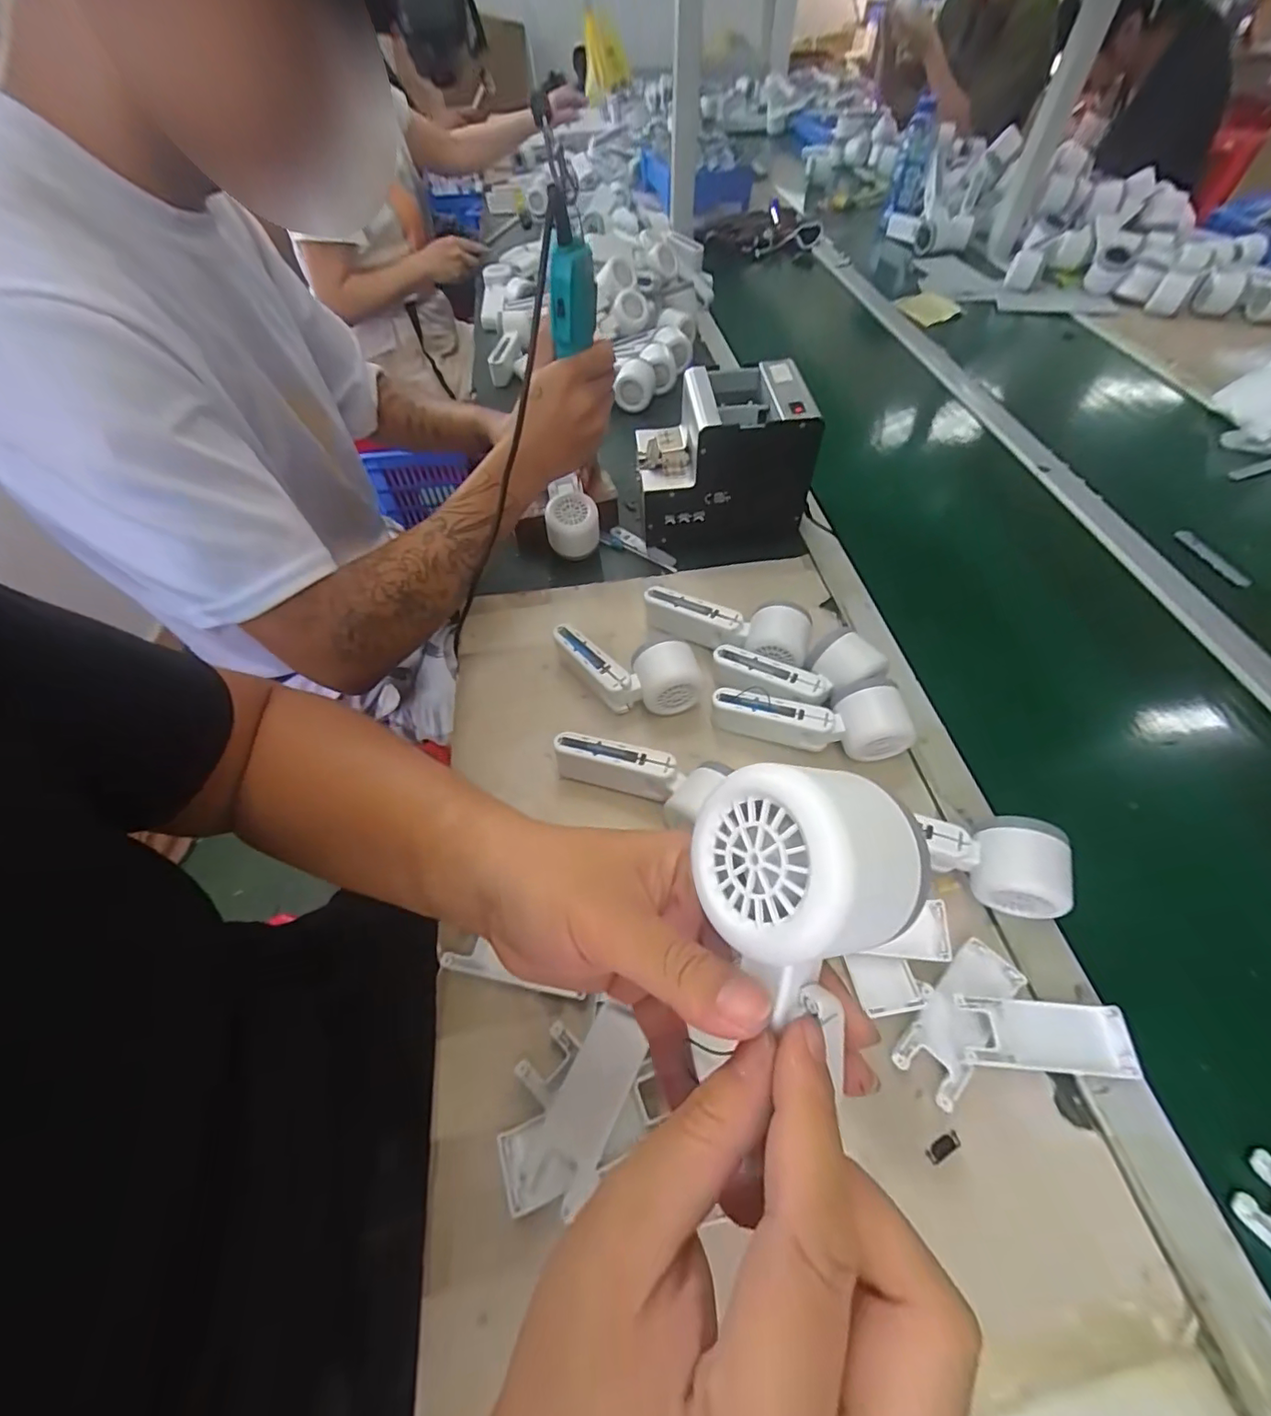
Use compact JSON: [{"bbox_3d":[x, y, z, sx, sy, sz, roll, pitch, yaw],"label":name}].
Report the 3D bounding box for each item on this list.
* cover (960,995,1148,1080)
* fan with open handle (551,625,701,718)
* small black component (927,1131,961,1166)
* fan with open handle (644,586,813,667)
[{"bbox_3d":[0.261,0.208,0.344,0.101,0.013,0.040,3,56,4],"label":"cover"},{"bbox_3d":[-0.012,-0.033,0.505,0.152,0.050,0.061,16,57,12],"label":"fan with open handle"},{"bbox_3d":[0.184,0.262,0.322,0.023,0.004,0.009,-27,57,-14],"label":"small black component"},{"bbox_3d":[0.091,-0.083,0.541,0.165,0.048,0.054,24,59,17],"label":"fan with open handle"}]

